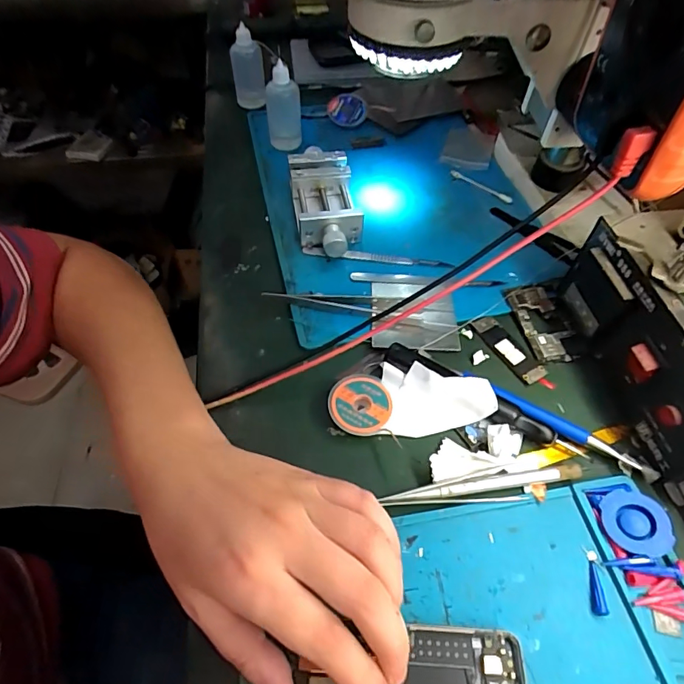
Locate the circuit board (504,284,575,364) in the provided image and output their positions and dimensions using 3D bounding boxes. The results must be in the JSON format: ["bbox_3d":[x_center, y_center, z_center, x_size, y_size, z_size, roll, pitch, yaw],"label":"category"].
[{"bbox_3d":[0.159,-0.017,0.364,0.037,0.008,0.073,-10,54,-8],"label":"circuit board"}]

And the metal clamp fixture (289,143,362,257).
[{"bbox_3d":[-0.018,-0.133,0.427,0.058,0.034,0.134,-7,53,-6],"label":"metal clamp fixture"}]

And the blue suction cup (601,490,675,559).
[{"bbox_3d":[0.172,0.106,0.267,0.034,0.009,0.036,-6,56,19],"label":"blue suction cup"}]

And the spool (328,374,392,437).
[{"bbox_3d":[0.012,0.044,0.317,0.042,0.014,0.044,0,53,0],"label":"spool"}]

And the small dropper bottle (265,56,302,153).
[{"bbox_3d":[-0.061,-0.246,0.479,0.034,0.087,0.038,-7,53,-6],"label":"small dropper bottle"}]

